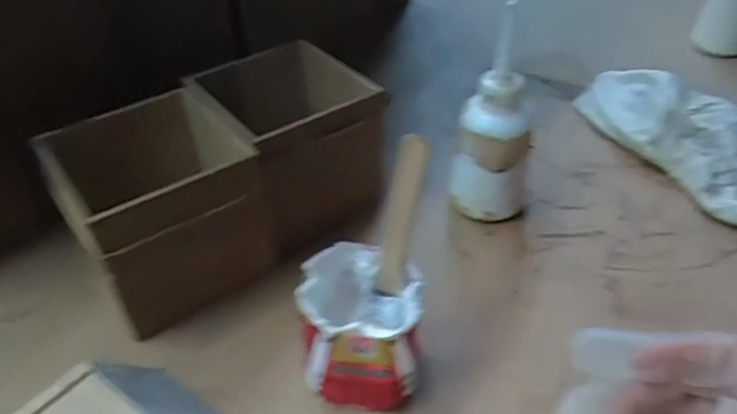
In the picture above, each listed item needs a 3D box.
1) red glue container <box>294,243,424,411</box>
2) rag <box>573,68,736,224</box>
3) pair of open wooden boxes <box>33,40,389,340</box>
[{"bbox_3d":[-0.004,0.074,0.348,0.066,0.080,0.067,-1,41,0],"label":"red glue container"},{"bbox_3d":[0.288,-0.058,0.510,0.098,0.049,0.244,-22,45,-22],"label":"rag"},{"bbox_3d":[-0.105,-0.024,0.437,0.218,0.115,0.132,-31,49,-30],"label":"pair of open wooden boxes"}]

